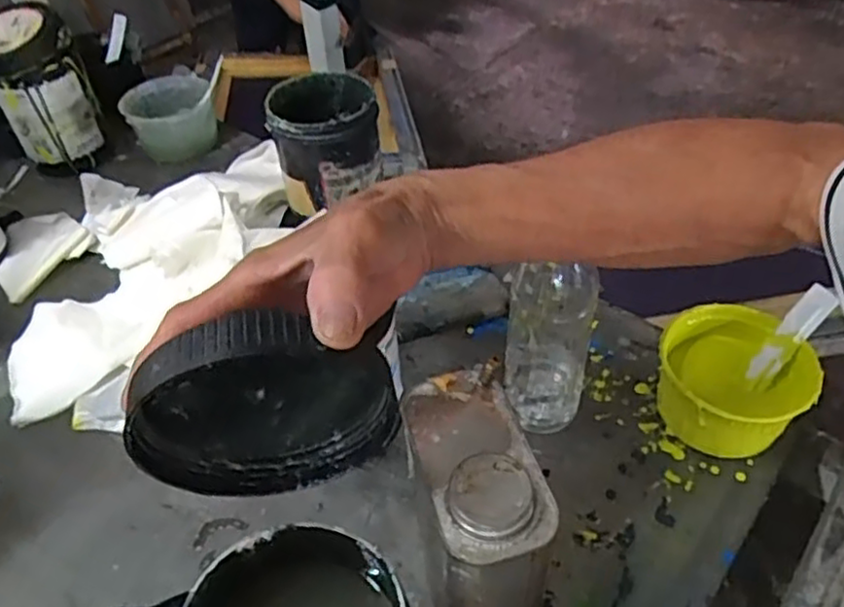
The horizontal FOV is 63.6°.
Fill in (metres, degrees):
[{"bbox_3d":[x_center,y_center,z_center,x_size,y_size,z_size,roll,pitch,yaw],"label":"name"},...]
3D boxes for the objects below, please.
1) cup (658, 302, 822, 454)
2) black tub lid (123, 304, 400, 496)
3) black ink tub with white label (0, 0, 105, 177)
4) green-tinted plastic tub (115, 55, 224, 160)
[{"bbox_3d":[0.243,0.065,0.542,0.108,0.073,0.113,-1,45,1],"label":"cup"},{"bbox_3d":[-0.067,0.046,0.289,0.111,0.109,0.024,-10,45,-7],"label":"black tub lid"},{"bbox_3d":[-0.456,-0.255,0.816,0.110,0.165,0.103,-24,49,-20],"label":"black ink tub with white label"},{"bbox_3d":[-0.317,-0.251,0.875,0.135,0.088,0.103,-16,47,-13],"label":"green-tinted plastic tub"}]

